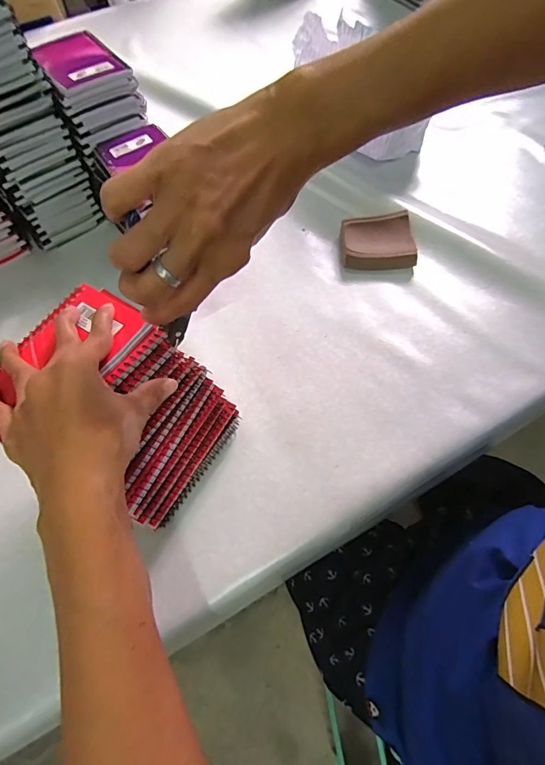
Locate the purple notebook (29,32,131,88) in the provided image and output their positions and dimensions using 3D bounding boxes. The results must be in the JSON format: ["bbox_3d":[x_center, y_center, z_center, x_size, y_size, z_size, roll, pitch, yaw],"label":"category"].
[{"bbox_3d":[-0.239,-0.396,0.496,0.078,0.008,0.125,-34,64,-15],"label":"purple notebook"}]

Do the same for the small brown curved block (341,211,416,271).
[{"bbox_3d":[0.135,-0.182,0.529,0.090,0.021,0.082,-4,60,2],"label":"small brown curved block"}]

